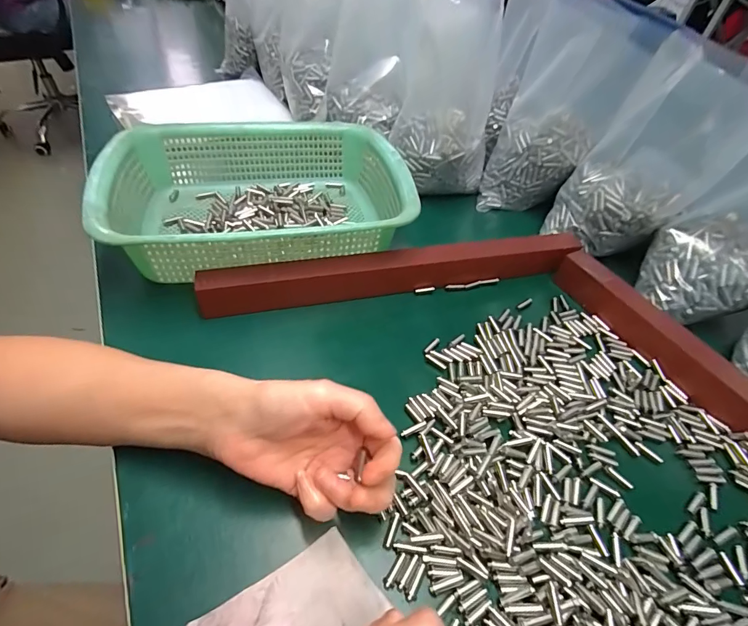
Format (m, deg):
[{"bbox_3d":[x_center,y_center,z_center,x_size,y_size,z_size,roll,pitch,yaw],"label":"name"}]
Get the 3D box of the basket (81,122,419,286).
[{"bbox_3d":[-0.119,-0.129,0.442,0.301,0.078,0.228,-8,48,-13],"label":"basket"}]

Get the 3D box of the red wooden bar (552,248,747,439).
[{"bbox_3d":[0.307,0.078,0.327,0.039,0.033,0.400,-18,51,-21],"label":"red wooden bar"}]

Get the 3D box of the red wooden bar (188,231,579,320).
[{"bbox_3d":[0.030,-0.044,0.412,0.390,0.039,0.031,-9,48,-13],"label":"red wooden bar"}]

